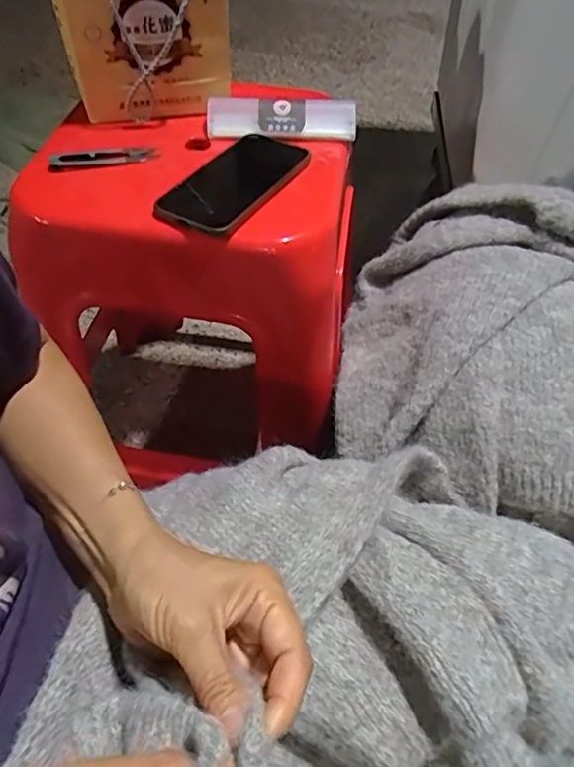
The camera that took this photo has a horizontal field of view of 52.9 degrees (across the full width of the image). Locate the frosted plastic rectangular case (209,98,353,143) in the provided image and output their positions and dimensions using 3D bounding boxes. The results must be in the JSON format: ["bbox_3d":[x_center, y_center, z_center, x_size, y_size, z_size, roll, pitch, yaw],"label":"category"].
[{"bbox_3d":[-0.006,-0.272,0.595,0.151,0.027,0.034,3,50,0],"label":"frosted plastic rectangular case"}]

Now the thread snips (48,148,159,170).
[{"bbox_3d":[-0.177,-0.218,0.556,0.099,0.016,0.011,-17,53,-15],"label":"thread snips"}]

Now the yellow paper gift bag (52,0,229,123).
[{"bbox_3d":[-0.141,-0.360,0.581,0.158,0.144,0.095,-4,51,-6],"label":"yellow paper gift bag"}]

